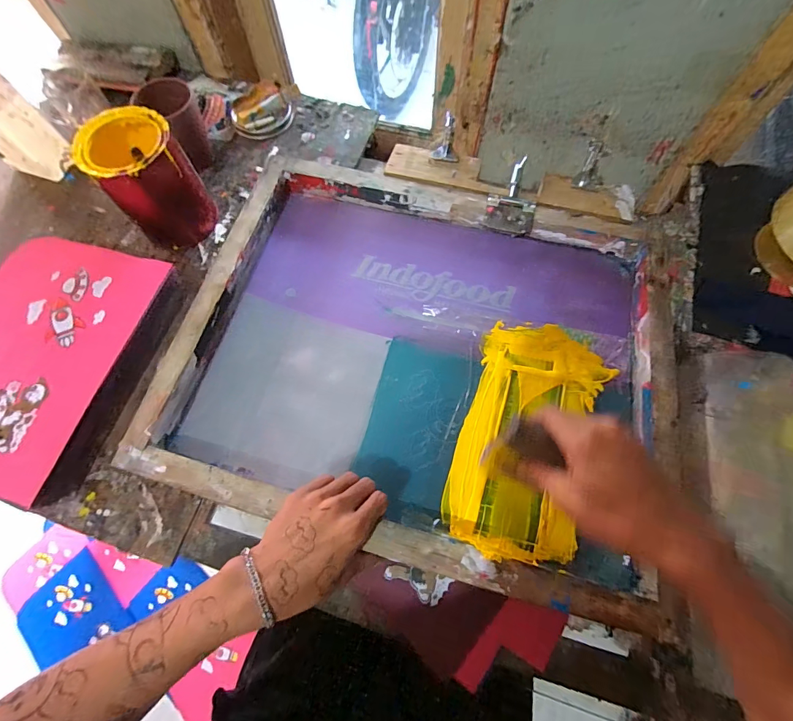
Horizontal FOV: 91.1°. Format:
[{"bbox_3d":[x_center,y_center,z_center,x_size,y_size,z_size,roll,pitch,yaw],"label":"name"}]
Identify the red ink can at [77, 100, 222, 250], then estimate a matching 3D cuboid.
[{"bbox_3d":[-0.324,-0.239,0.524,0.107,0.145,0.107,0,67,-1],"label":"red ink can"}]

